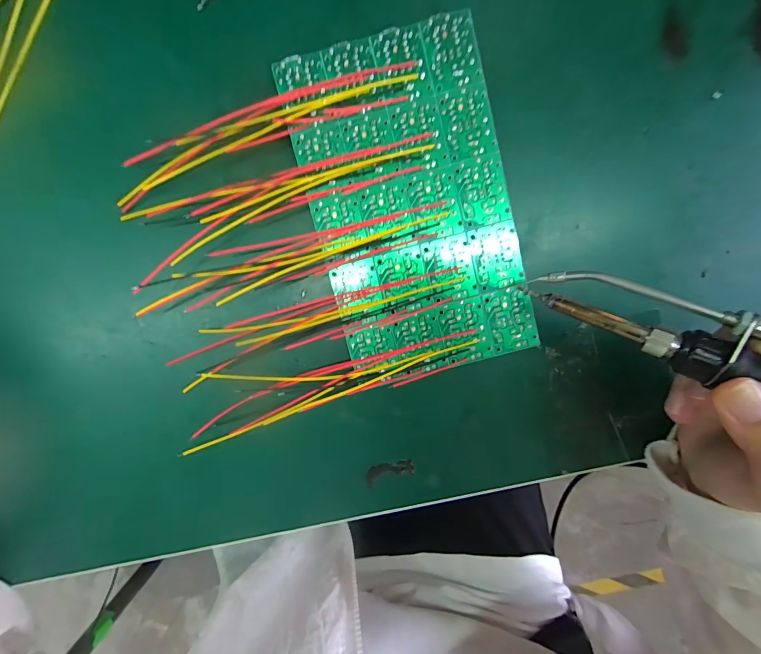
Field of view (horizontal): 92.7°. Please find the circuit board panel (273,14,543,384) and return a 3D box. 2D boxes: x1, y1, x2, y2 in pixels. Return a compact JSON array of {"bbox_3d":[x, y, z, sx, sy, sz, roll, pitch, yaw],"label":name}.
[{"bbox_3d":[0.016,-0.063,0.198,0.100,0.015,0.167,-13,97,2],"label":"circuit board panel"}]

